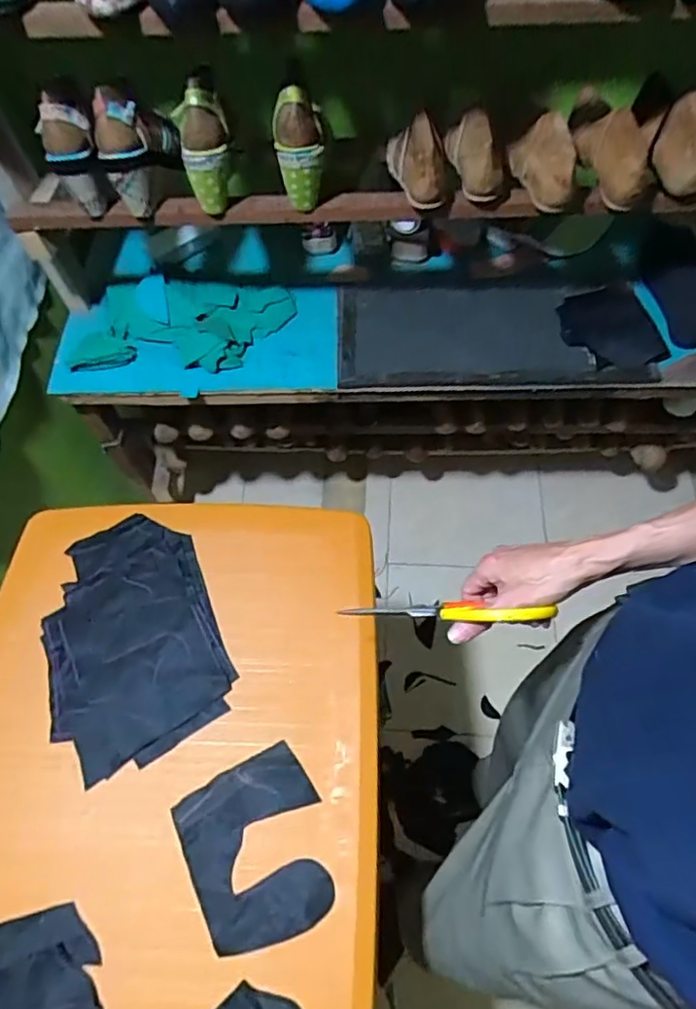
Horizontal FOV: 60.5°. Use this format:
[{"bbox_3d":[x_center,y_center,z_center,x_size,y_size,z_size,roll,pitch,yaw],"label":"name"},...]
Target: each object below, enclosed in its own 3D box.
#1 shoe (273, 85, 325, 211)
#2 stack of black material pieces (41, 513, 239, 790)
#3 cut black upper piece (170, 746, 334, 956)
[{"bbox_3d":[-0.064,-0.473,0.799,0.063,0.156,0.058,-7,61,-1],"label":"shoe"},{"bbox_3d":[-0.269,0.153,0.727,0.204,0.016,0.298,-22,62,-8],"label":"stack of black material pieces"},{"bbox_3d":[-0.091,0.347,0.605,0.138,0.007,0.161,-26,60,-10],"label":"cut black upper piece"}]

